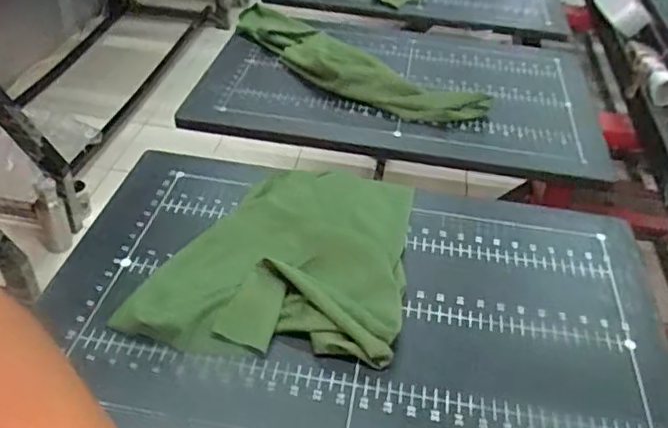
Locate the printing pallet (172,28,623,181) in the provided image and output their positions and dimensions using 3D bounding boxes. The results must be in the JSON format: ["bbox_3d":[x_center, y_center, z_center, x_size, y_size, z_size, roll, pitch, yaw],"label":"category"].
[{"bbox_3d":[0.112,-0.198,0.971,0.595,0.031,0.379,7,40,5],"label":"printing pallet"}]

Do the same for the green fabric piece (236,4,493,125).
[{"bbox_3d":[0.003,-0.252,1.005,0.504,0.034,0.146,31,47,29],"label":"green fabric piece"}]

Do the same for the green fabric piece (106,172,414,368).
[{"bbox_3d":[-0.051,0.031,0.668,0.250,0.028,0.289,7,40,5],"label":"green fabric piece"}]

